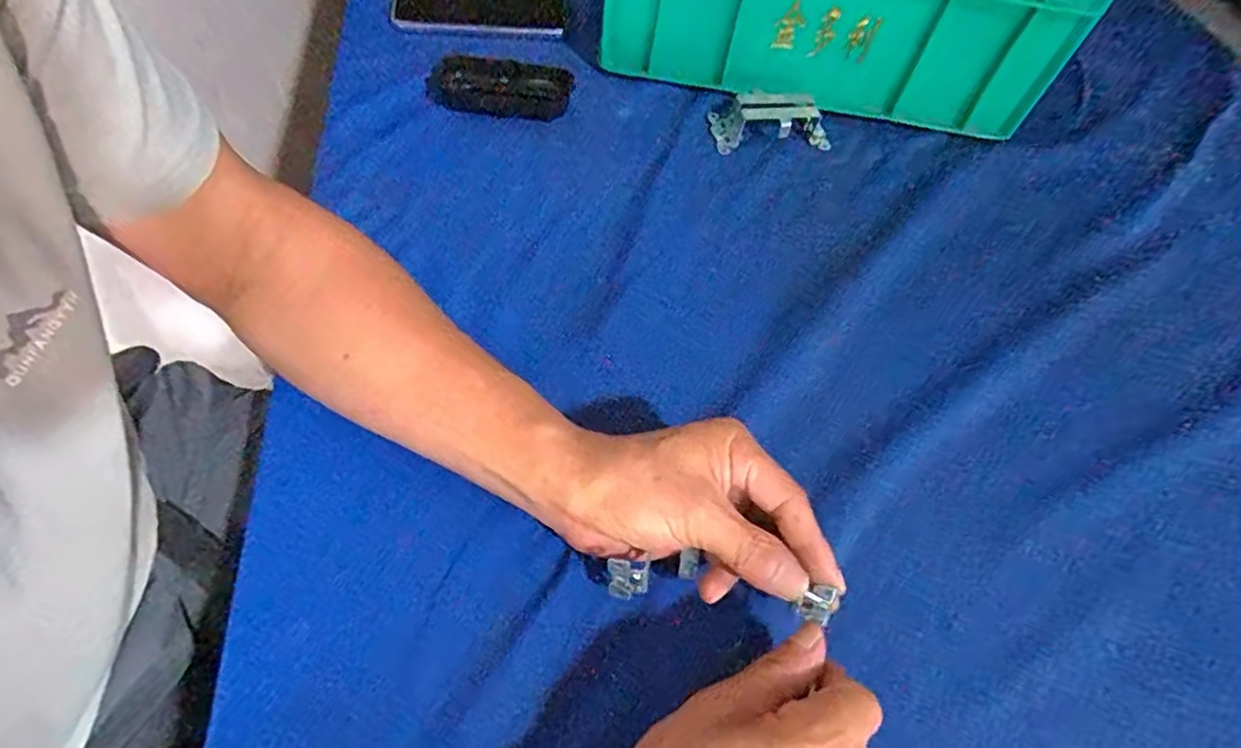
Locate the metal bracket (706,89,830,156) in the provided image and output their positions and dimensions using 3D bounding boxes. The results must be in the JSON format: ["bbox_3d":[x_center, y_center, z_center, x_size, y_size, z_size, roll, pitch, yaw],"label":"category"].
[{"bbox_3d":[0.135,-0.224,0.572,0.106,0.047,0.031,1,56,-6],"label":"metal bracket"}]

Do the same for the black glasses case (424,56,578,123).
[{"bbox_3d":[-0.110,-0.261,0.590,0.130,0.013,0.050,11,99,7],"label":"black glasses case"}]

